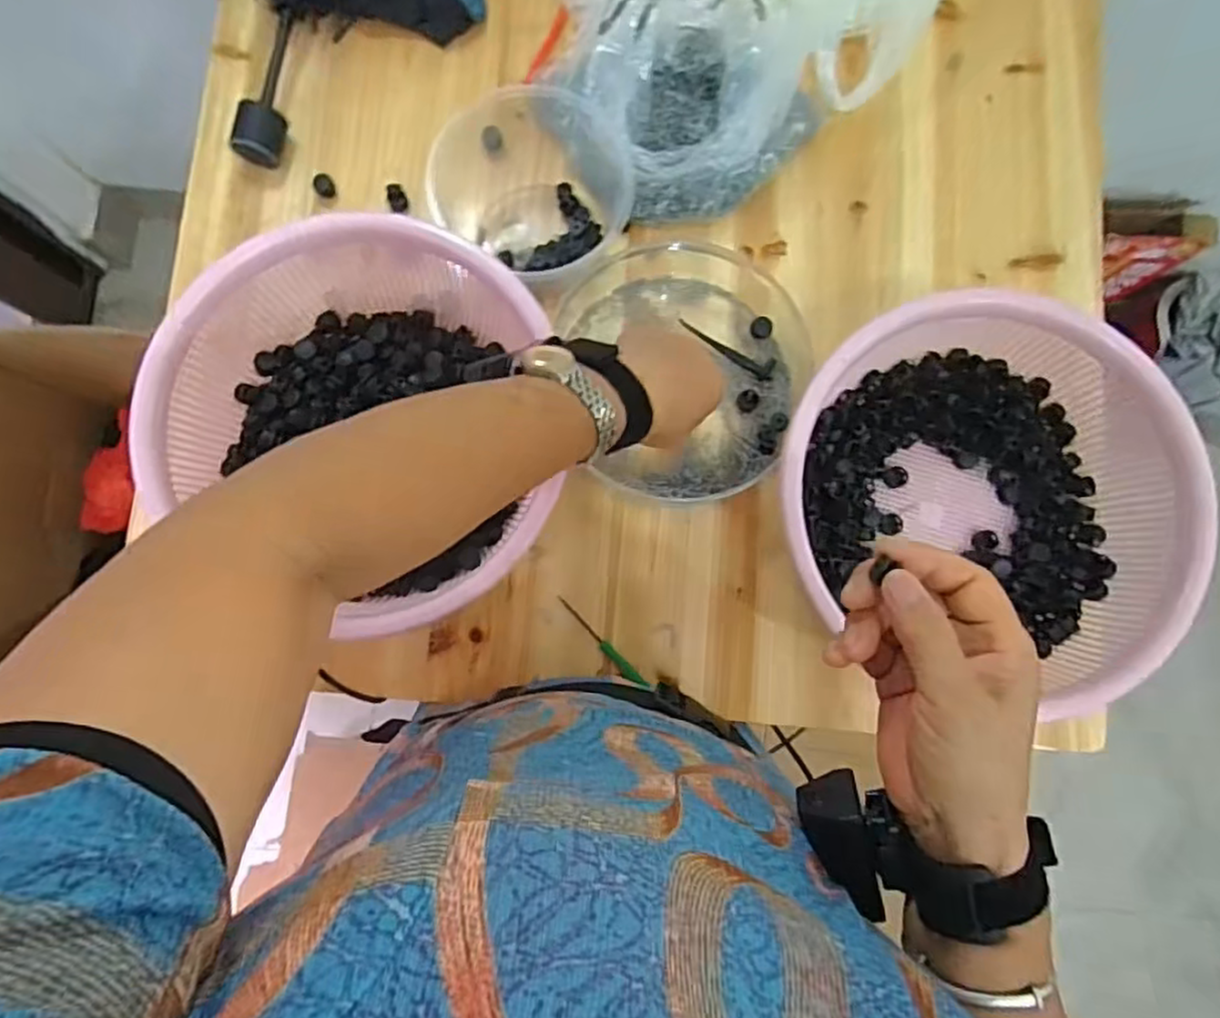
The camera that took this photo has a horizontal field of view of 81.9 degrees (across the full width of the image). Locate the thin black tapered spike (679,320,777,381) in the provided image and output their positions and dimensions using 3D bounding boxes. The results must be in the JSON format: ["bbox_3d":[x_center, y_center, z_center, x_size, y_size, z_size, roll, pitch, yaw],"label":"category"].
[{"bbox_3d":[0.095,-0.132,0.571,0.086,0.010,0.018,33,82,12],"label":"thin black tapered spike"}]

